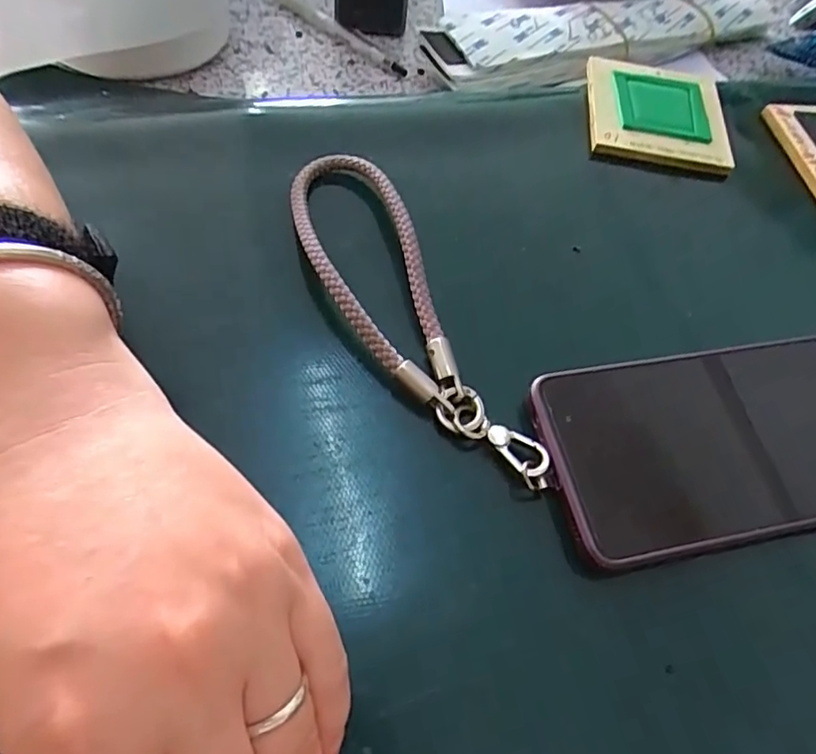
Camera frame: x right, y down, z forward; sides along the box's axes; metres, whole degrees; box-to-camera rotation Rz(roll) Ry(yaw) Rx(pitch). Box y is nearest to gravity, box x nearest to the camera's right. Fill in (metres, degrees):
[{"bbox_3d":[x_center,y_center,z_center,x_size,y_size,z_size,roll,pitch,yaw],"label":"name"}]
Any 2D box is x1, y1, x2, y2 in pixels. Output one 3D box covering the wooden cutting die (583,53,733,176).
[{"bbox_3d":[0.147,-0.158,0.346,0.079,0.012,0.082,8,59,-1],"label":"wooden cutting die"}]

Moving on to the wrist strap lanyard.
[{"bbox_3d":[-0.006,-0.031,0.255,0.057,0.028,0.184,-17,62,-15],"label":"wrist strap lanyard"}]

